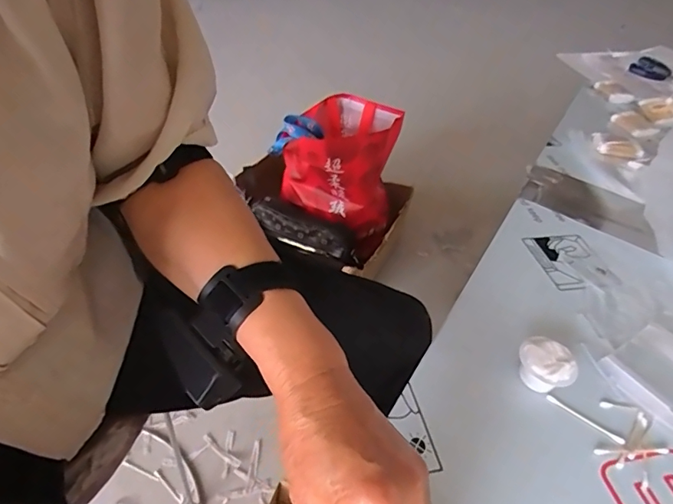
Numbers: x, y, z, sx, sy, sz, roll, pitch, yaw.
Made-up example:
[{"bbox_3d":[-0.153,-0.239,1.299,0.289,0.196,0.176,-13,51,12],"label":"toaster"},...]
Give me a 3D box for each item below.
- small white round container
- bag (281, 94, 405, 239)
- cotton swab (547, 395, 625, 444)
[{"bbox_3d":[0.201,0.113,0.460,0.052,0.037,0.043,35,51,27],"label":"small white round container"},{"bbox_3d":[0.021,-0.199,1.108,0.227,0.242,0.217,25,45,15],"label":"bag"},{"bbox_3d":[0.232,0.156,0.444,0.071,0.004,0.007,30,49,23],"label":"cotton swab"}]

